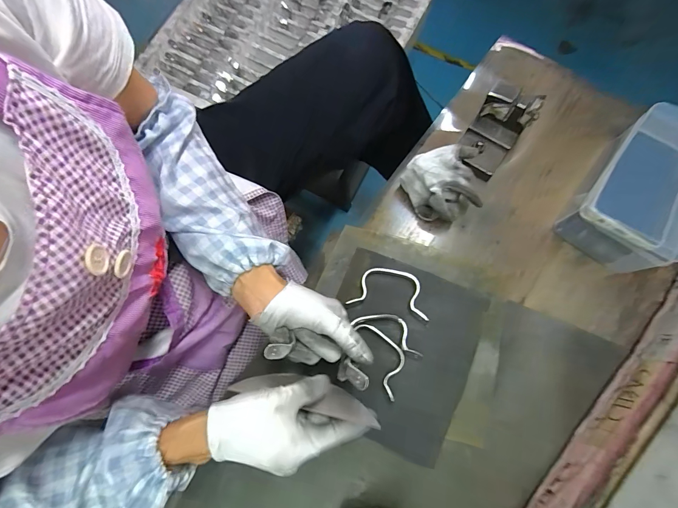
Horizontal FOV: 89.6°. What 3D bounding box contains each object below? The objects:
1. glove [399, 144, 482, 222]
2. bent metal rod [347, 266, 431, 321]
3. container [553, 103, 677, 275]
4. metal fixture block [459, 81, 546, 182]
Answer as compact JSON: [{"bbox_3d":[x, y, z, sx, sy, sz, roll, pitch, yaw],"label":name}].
[{"bbox_3d":[0.132,-0.087,0.434,0.077,0.070,0.092,-30,77,-6],"label":"glove"},{"bbox_3d":[0.063,0.045,0.416,0.095,0.011,0.052,10,71,7],"label":"bent metal rod"},{"bbox_3d":[0.370,-0.077,0.413,0.112,0.086,0.182,36,79,10],"label":"container"},{"bbox_3d":[0.201,-0.157,0.446,0.062,0.078,0.093,33,79,9],"label":"metal fixture block"}]

